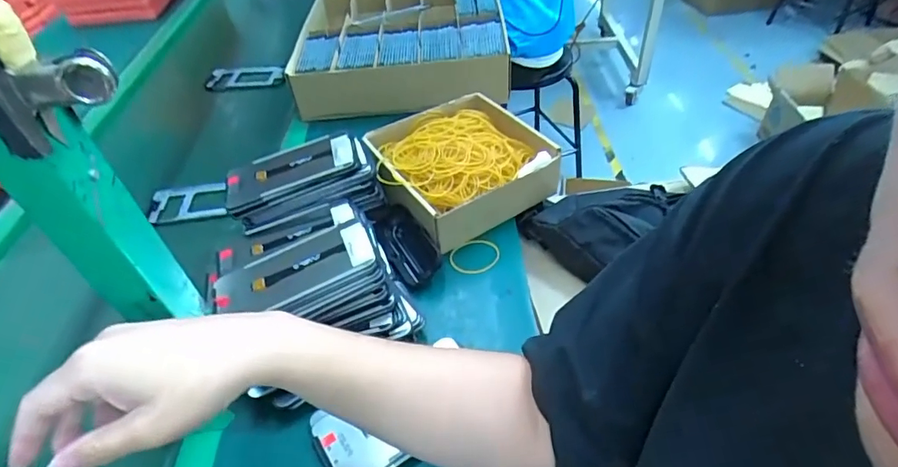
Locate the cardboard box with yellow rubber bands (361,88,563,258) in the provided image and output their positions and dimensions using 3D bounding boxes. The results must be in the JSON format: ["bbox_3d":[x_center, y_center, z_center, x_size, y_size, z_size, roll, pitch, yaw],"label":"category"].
[{"bbox_3d":[0.013,-0.087,0.654,0.215,0.074,0.210,-34,51,-26],"label":"cardboard box with yellow rubber bands"}]

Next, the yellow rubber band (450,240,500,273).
[{"bbox_3d":[0.031,0.026,0.600,0.060,0.006,0.052,-7,45,-2],"label":"yellow rubber band"}]

